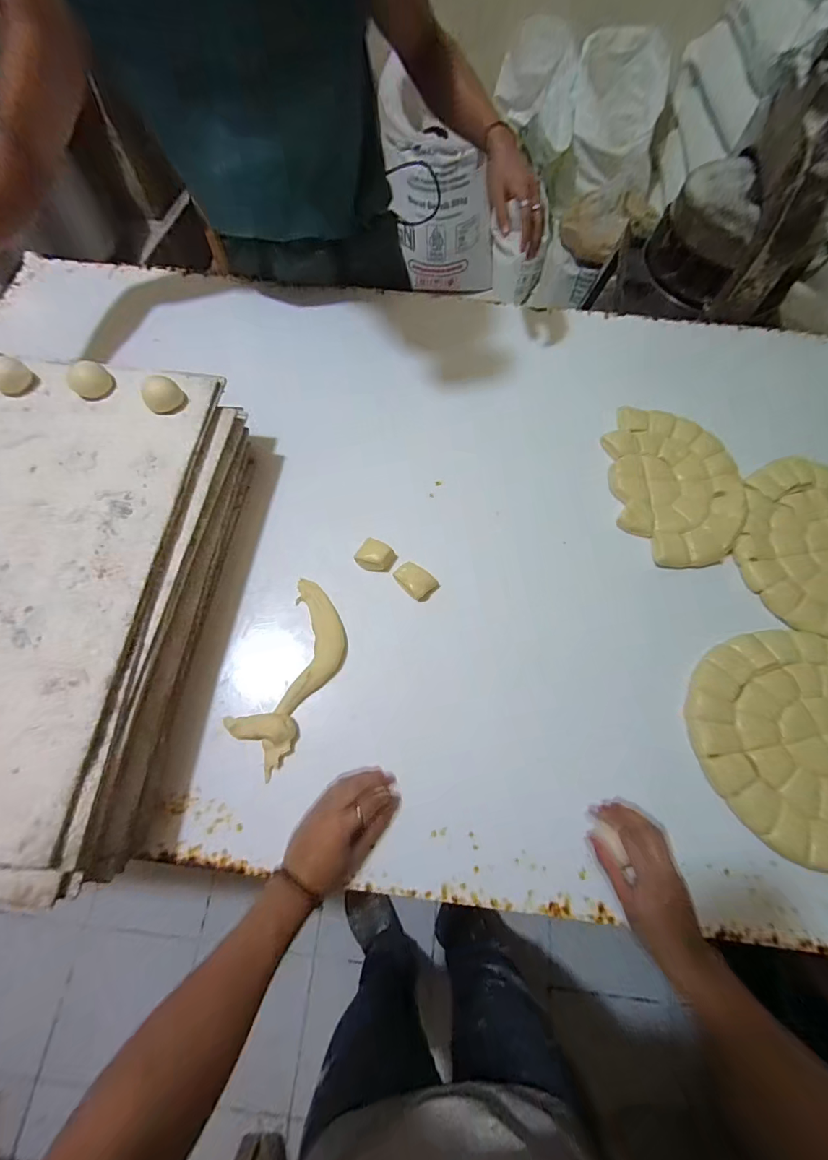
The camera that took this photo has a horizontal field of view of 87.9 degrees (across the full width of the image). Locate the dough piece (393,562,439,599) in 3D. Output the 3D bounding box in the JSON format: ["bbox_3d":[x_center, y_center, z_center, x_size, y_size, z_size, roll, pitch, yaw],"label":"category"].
[{"bbox_3d":[0.002,-0.002,0.615,0.042,0.020,0.053,-43,74,-15],"label":"dough piece"}]

